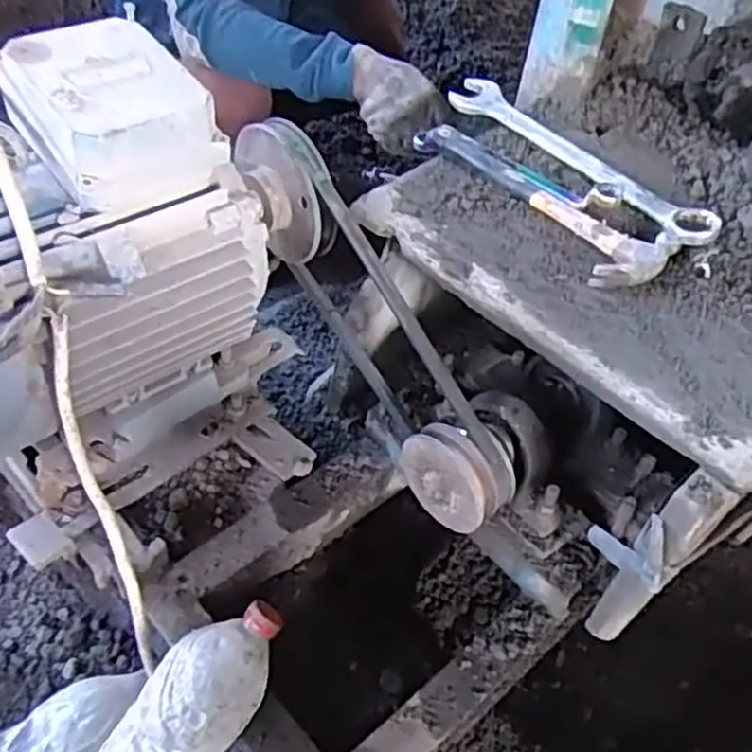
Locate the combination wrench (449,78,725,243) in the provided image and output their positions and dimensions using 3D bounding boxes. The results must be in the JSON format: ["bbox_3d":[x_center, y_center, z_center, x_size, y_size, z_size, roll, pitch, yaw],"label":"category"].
[{"bbox_3d":[0.198,-0.220,0.764,0.054,0.025,0.325,-27,53,-25],"label":"combination wrench"}]

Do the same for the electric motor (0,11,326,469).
[{"bbox_3d":[-0.239,-0.081,0.604,0.290,0.281,0.184,-30,55,-27],"label":"electric motor"}]

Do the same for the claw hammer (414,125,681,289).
[{"bbox_3d":[0.155,-0.173,0.740,0.087,0.025,0.277,-30,55,-27],"label":"claw hammer"}]

